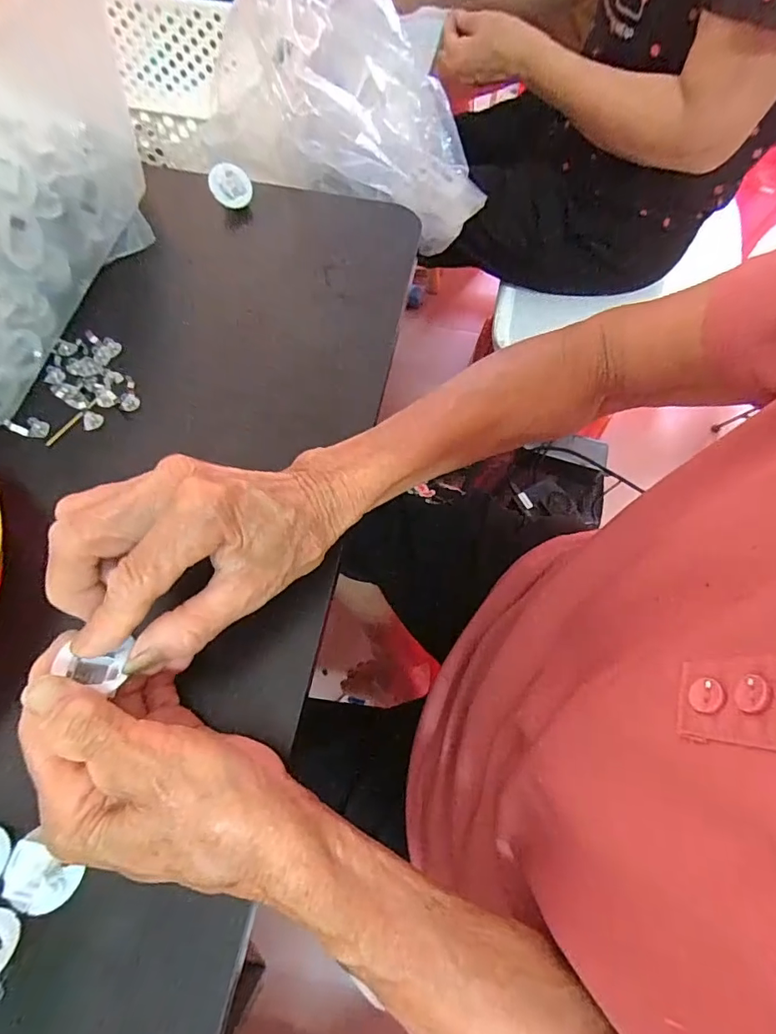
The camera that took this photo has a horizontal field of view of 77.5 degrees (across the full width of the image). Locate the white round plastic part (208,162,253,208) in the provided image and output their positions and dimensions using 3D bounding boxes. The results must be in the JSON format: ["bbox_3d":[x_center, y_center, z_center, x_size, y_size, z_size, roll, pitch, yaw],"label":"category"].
[{"bbox_3d":[-0.125,-0.264,0.385,0.031,0.031,0.004,-49,33,-5],"label":"white round plastic part"}]

